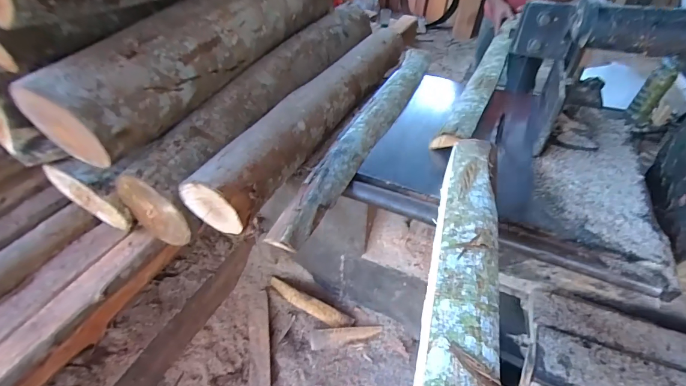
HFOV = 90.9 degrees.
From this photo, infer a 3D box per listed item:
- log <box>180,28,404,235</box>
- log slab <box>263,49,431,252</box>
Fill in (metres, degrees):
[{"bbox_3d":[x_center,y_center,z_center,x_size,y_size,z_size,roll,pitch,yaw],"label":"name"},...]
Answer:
[{"bbox_3d":[-0.074,-0.318,1.149,0.181,0.125,1.124,19,46,19],"label":"log"},{"bbox_3d":[0.096,-0.231,1.034,0.121,0.030,1.079,17,46,18],"label":"log slab"}]

